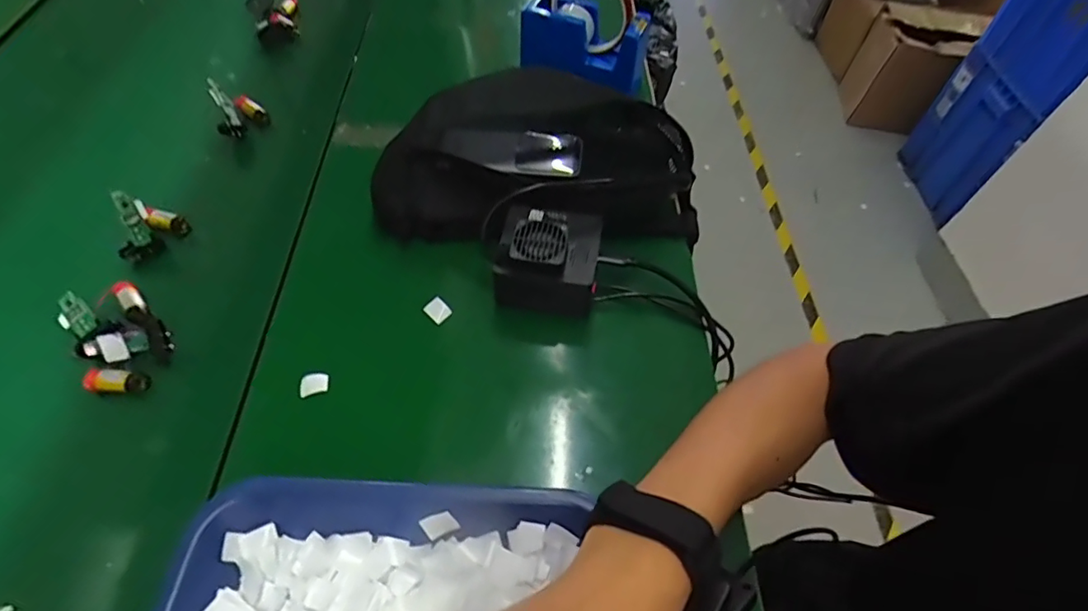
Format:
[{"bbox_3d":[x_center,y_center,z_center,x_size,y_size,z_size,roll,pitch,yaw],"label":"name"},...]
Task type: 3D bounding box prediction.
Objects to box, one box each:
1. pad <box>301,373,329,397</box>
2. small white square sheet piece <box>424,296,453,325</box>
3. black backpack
[{"bbox_3d":[-0.168,0.057,0.395,0.019,0.004,0.016,-10,57,-12],"label":"pad"},{"bbox_3d":[-0.085,0.004,0.434,0.015,0.009,0.023,-36,66,-25],"label":"small white square sheet piece"},{"bbox_3d":[0.001,-0.131,0.479,0.275,0.082,0.150,3,56,-3],"label":"black backpack"}]

